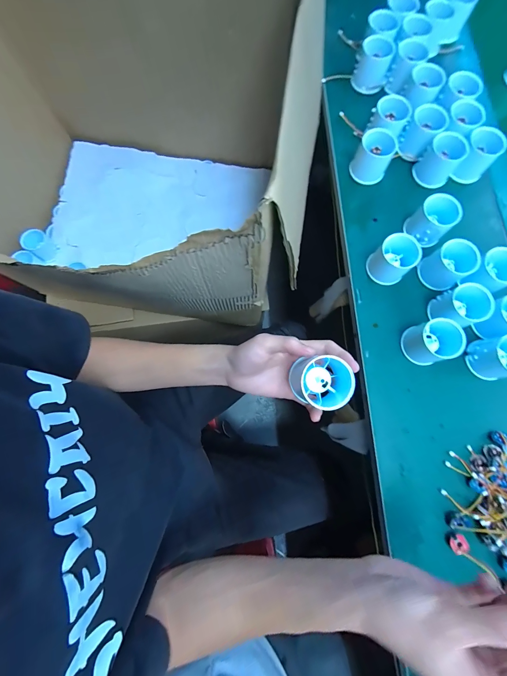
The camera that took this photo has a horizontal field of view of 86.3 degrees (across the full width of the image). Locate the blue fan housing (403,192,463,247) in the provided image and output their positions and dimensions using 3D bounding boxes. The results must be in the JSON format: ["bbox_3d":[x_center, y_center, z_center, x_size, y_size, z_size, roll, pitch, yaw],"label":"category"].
[{"bbox_3d":[0.262,-0.172,0.399,0.053,0.058,0.051,0,78,-1],"label":"blue fan housing"}]

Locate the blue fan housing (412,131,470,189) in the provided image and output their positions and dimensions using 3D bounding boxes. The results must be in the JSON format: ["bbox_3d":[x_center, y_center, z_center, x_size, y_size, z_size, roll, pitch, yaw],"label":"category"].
[{"bbox_3d":[0.298,-0.281,0.430,0.054,0.057,0.054,0,78,-1],"label":"blue fan housing"}]

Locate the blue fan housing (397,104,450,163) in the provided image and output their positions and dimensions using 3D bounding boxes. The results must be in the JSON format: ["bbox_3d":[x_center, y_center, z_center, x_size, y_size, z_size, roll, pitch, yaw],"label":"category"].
[{"bbox_3d":[0.266,-0.326,0.430,0.048,0.056,0.049,0,78,-1],"label":"blue fan housing"}]

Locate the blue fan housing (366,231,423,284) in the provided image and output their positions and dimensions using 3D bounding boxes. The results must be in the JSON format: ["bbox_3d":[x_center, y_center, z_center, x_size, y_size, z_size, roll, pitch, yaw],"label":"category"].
[{"bbox_3d":[0.203,-0.113,0.390,0.054,0.054,0.054,0,78,-1],"label":"blue fan housing"}]

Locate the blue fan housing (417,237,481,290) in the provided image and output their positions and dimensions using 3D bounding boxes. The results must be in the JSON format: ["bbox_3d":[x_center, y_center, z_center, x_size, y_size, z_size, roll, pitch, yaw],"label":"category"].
[{"bbox_3d":[0.278,-0.104,0.389,0.053,0.053,0.054,-36,81,-8],"label":"blue fan housing"}]

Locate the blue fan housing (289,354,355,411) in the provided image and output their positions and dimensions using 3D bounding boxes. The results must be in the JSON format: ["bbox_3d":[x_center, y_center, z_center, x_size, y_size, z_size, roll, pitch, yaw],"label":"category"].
[{"bbox_3d":[0.071,0.045,0.284,0.055,0.047,0.055,0,78,-1],"label":"blue fan housing"}]

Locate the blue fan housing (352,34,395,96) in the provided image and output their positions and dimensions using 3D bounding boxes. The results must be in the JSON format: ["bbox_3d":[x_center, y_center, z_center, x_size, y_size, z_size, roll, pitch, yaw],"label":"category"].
[{"bbox_3d":[0.208,-0.472,0.469,0.056,0.050,0.062,20,79,3],"label":"blue fan housing"}]

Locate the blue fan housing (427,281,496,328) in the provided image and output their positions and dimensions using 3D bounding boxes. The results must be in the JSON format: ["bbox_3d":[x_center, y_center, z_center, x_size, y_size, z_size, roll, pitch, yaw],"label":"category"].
[{"bbox_3d":[0.284,-0.042,0.371,0.054,0.051,0.047,40,80,7],"label":"blue fan housing"}]

